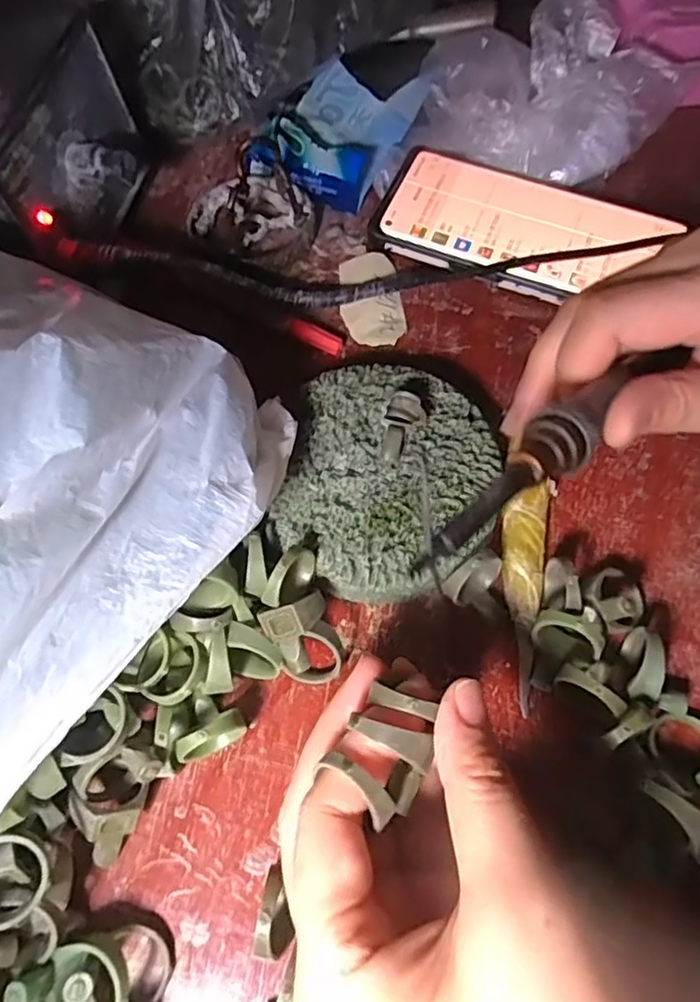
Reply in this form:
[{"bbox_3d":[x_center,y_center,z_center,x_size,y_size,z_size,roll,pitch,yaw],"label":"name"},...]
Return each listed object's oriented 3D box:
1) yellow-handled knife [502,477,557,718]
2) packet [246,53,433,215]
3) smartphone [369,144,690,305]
[{"bbox_3d":[0.068,0.033,0.247,0.020,0.009,0.093,12,66,6],"label":"yellow-handled knife"},{"bbox_3d":[-0.008,-0.214,0.349,0.067,0.030,0.085,31,69,13],"label":"packet"},{"bbox_3d":[0.091,-0.148,0.328,0.144,0.016,0.078,20,67,9],"label":"smartphone"}]

